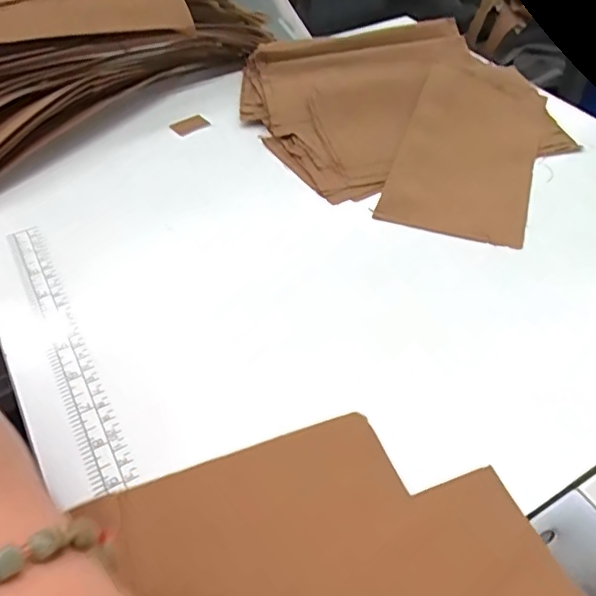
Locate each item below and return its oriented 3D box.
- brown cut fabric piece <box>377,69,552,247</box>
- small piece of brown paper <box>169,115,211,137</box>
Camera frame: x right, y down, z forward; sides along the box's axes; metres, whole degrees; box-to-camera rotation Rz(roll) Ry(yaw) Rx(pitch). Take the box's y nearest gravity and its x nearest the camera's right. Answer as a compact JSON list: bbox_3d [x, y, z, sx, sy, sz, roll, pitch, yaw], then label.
[{"bbox_3d":[0.148,-0.136,0.468,0.109,0.023,0.213,16,49,14],"label":"brown cut fabric piece"},{"bbox_3d":[-0.100,-0.161,0.517,0.032,0.004,0.021,-26,52,-19],"label":"small piece of brown paper"}]

